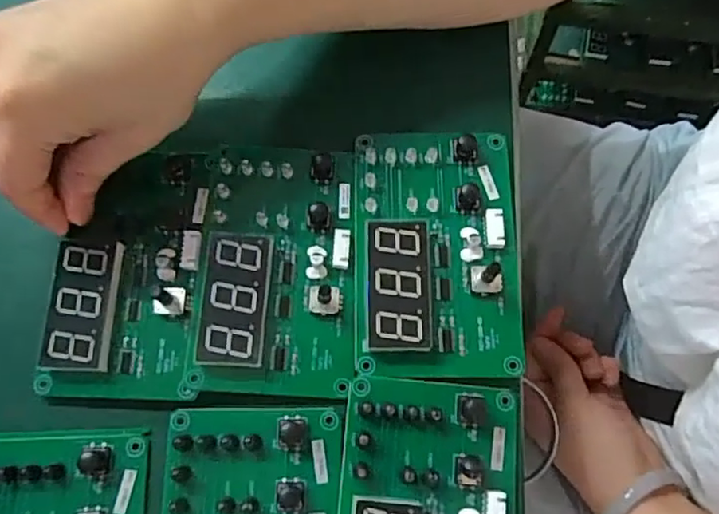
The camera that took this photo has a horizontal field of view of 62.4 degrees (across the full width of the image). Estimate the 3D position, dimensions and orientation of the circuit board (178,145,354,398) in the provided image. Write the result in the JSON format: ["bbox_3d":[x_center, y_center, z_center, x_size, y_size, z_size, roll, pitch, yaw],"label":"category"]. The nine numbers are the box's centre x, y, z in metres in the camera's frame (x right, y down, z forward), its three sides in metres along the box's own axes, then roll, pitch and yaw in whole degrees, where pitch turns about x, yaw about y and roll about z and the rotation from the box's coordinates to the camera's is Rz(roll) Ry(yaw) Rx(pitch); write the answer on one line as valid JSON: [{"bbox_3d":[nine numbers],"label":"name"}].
[{"bbox_3d":[-0.041,0.003,0.278,0.074,0.012,0.120,1,74,2],"label":"circuit board"}]

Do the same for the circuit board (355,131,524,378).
[{"bbox_3d":[0.036,-0.006,0.280,0.076,0.010,0.119,-1,74,2],"label":"circuit board"}]

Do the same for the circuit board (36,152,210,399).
[{"bbox_3d":[-0.107,0.005,0.280,0.067,0.010,0.118,2,74,3],"label":"circuit board"}]

